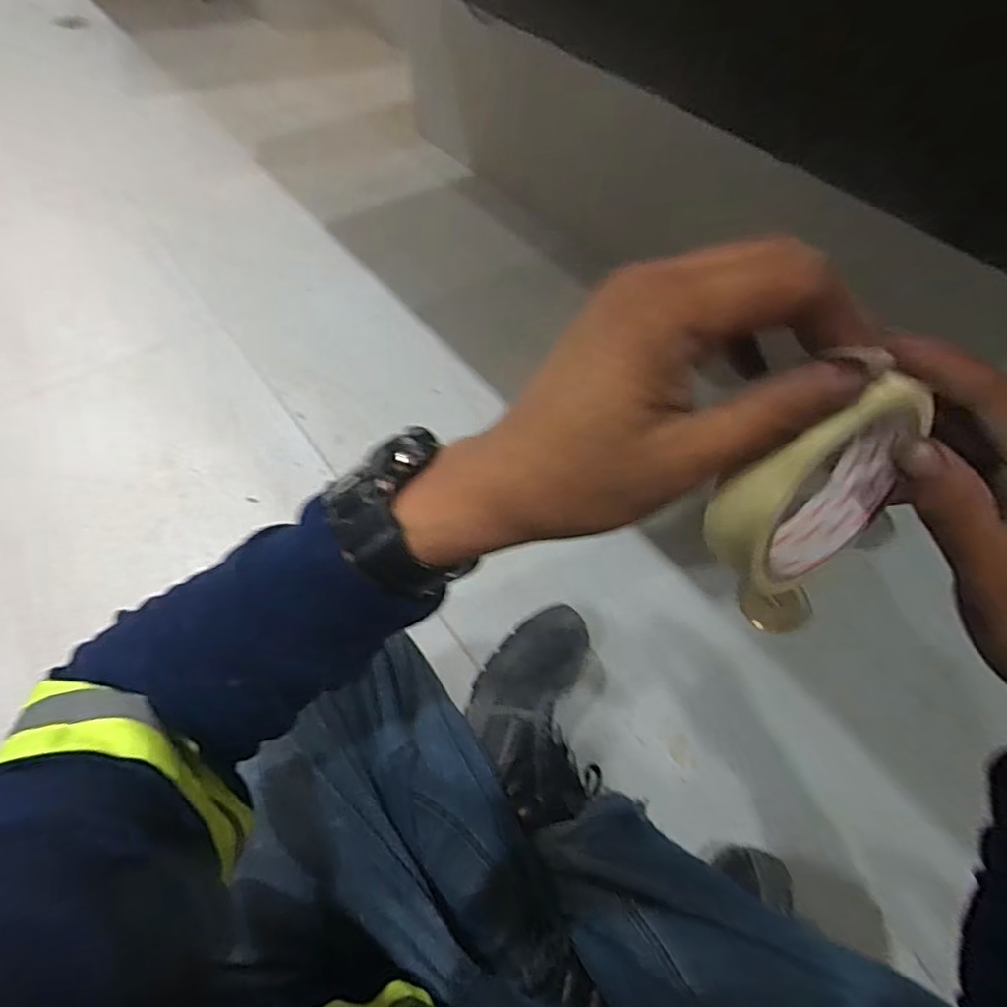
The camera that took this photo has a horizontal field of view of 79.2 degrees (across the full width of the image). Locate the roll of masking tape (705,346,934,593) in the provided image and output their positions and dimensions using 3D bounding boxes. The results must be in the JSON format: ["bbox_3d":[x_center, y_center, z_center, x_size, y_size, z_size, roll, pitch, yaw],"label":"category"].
[{"bbox_3d":[0.120,-0.008,0.226,0.086,0.106,0.031,-26,59,-19],"label":"roll of masking tape"}]

